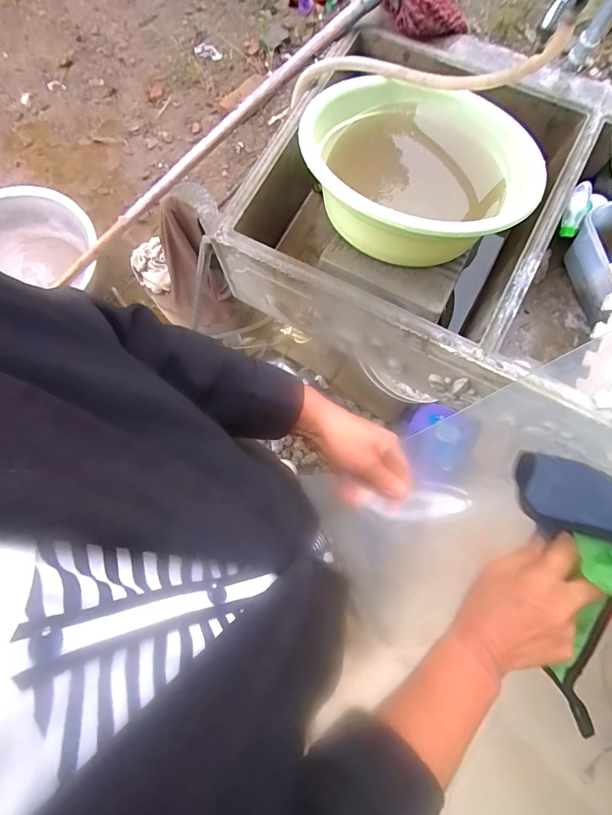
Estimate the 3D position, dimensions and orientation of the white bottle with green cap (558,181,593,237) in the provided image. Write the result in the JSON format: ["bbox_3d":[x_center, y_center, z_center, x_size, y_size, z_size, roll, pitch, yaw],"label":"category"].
[{"bbox_3d":[0.469,-0.343,0.728,0.042,0.035,0.096,21,99,7],"label":"white bottle with green cap"}]

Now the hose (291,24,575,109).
[{"bbox_3d":[0.164,-0.540,0.686,0.450,0.079,0.078,24,77,30],"label":"hose"}]

